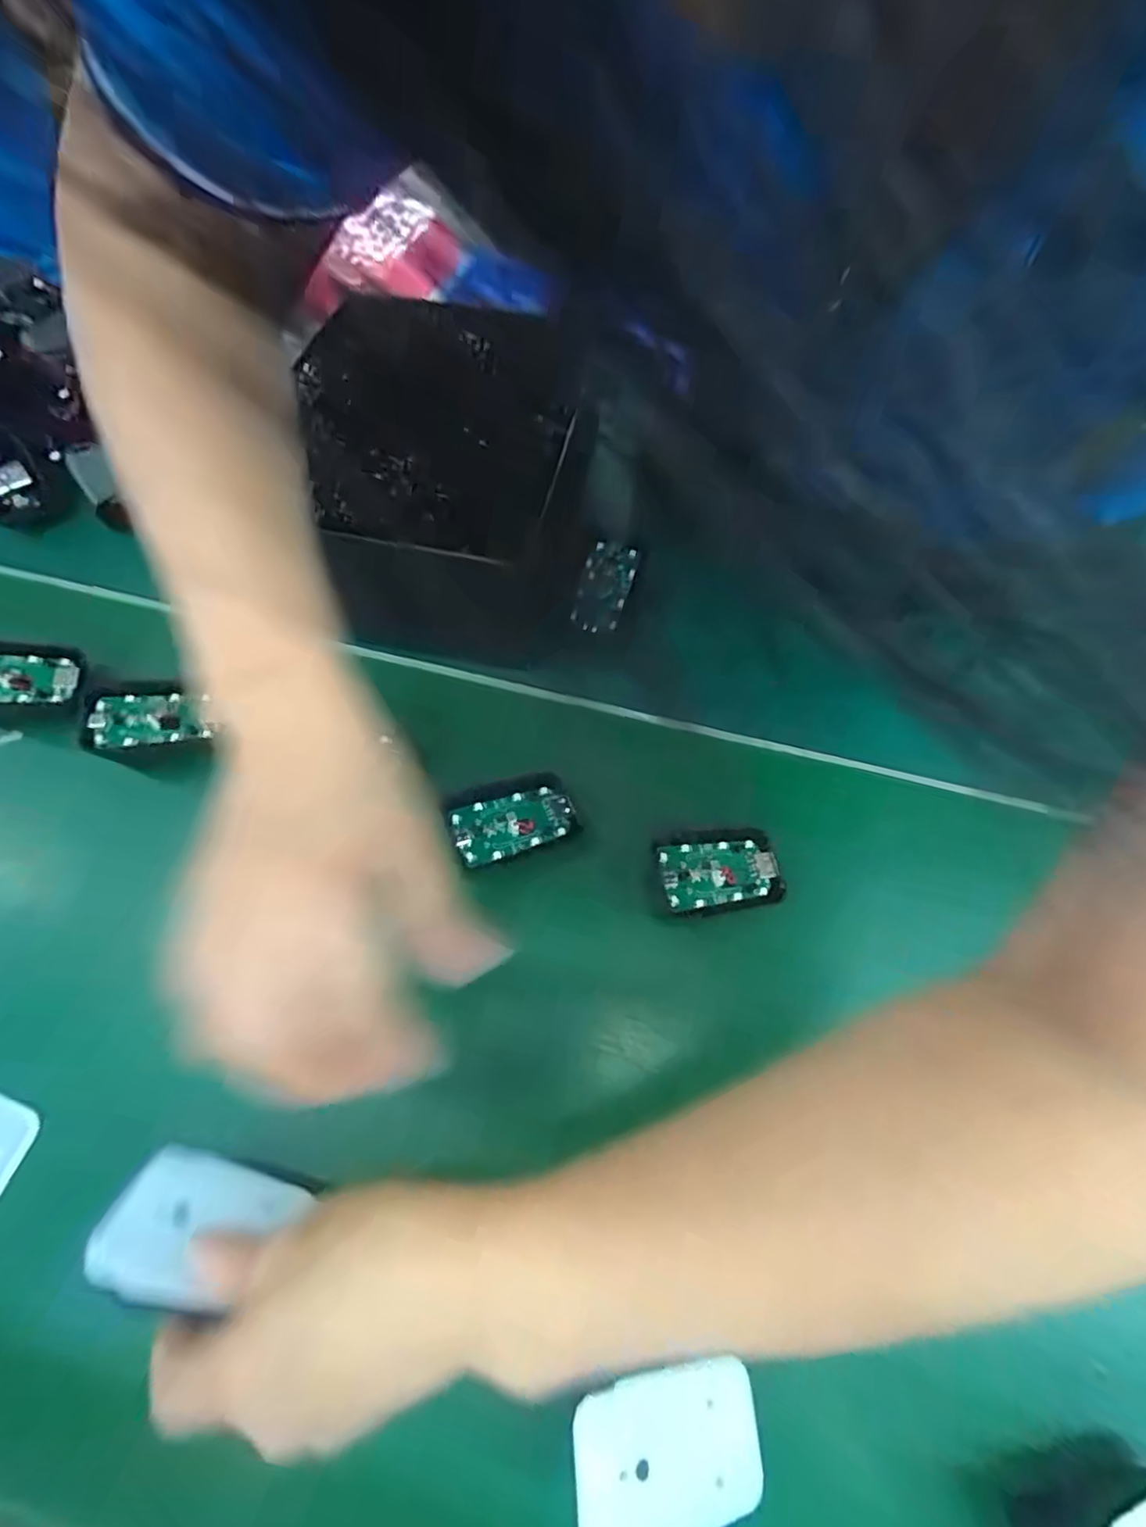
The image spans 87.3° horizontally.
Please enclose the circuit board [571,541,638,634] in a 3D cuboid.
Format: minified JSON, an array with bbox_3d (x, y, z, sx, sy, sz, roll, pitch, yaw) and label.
[{"bbox_3d":[0.019,-0.110,0.375,0.031,0.004,0.058,18,82,8],"label":"circuit board"}]

